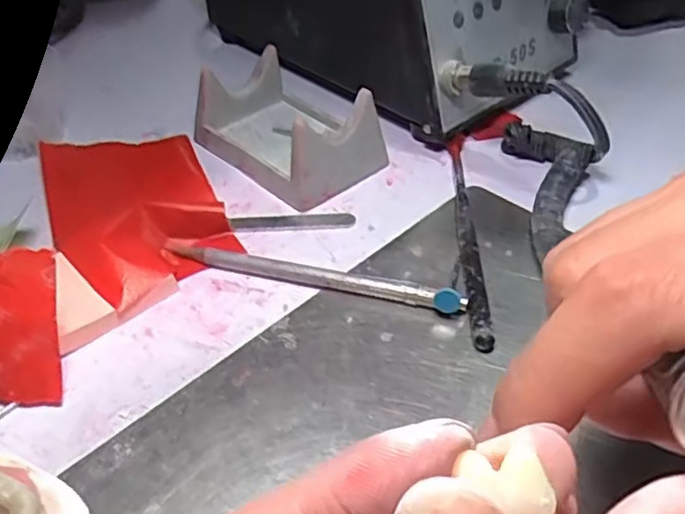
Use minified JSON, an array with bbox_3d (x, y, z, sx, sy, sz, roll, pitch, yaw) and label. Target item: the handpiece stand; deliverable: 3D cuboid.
[{"bbox_3d":[-0.030,-0.074,0.362,0.063,0.042,0.096,-34,51,-30],"label":"handpiece stand"}]

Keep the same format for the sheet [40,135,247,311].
[{"bbox_3d":[-0.106,-0.030,0.332,0.079,0.018,0.136,-18,44,-17],"label":"sheet"}]

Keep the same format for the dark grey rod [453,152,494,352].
[{"bbox_3d":[0.058,-0.011,0.311,0.008,0.010,0.140,0,42,2],"label":"dark grey rod"}]

